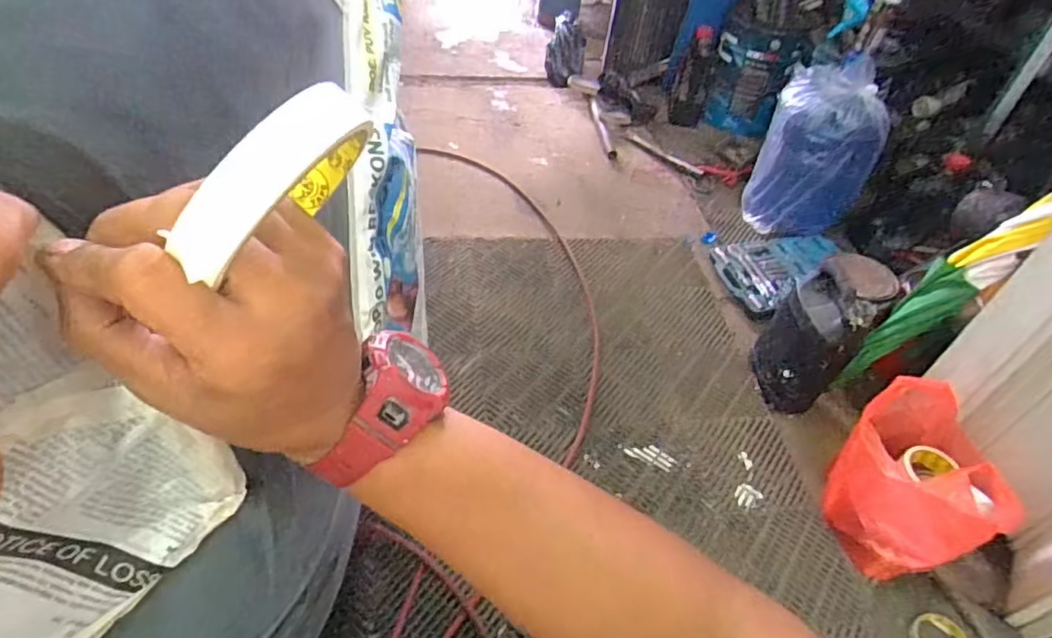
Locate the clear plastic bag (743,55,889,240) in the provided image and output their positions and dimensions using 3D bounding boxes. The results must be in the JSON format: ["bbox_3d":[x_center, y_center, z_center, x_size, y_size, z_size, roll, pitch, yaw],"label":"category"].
[{"bbox_3d":[0.795,-0.442,1.658,0.292,0.460,0.221,23,47,15],"label":"clear plastic bag"}]

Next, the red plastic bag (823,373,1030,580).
[{"bbox_3d":[0.656,0.289,1.046,0.187,0.269,0.265,-18,50,-24],"label":"red plastic bag"}]

